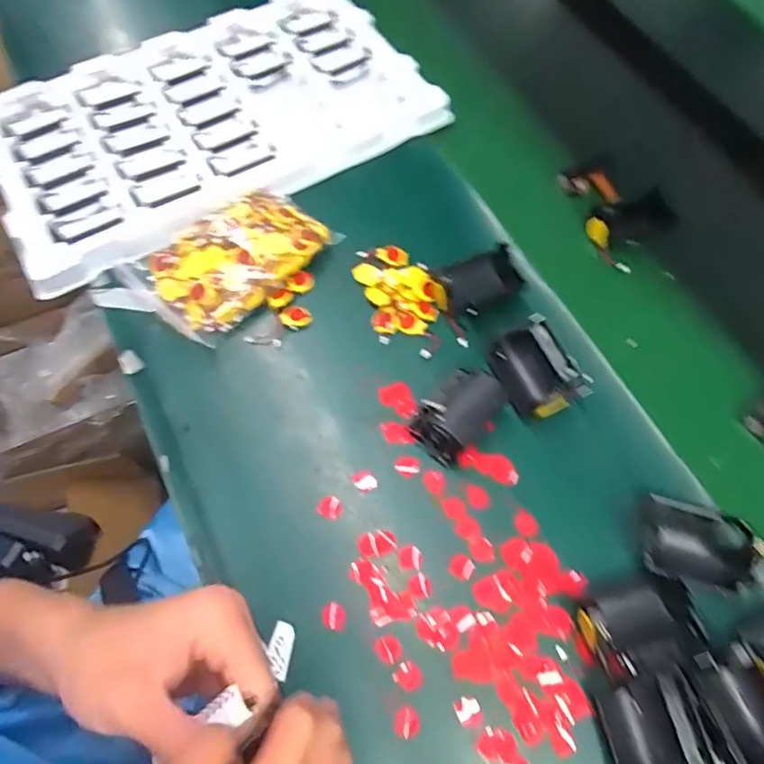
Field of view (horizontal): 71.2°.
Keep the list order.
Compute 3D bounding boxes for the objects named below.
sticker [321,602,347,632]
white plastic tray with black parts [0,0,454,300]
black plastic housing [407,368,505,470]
[{"bbox_3d":[-0.033,0.163,0.372,0.017,0.004,0.018,1,69,-3],"label":"sticker"},{"bbox_3d":[-0.178,-0.269,0.545,0.426,0.035,0.251,-26,69,-13],"label":"white plastic tray with black parts"},{"bbox_3d":[0.058,0.023,0.411,0.048,0.040,0.068,41,70,15],"label":"black plastic housing"}]

